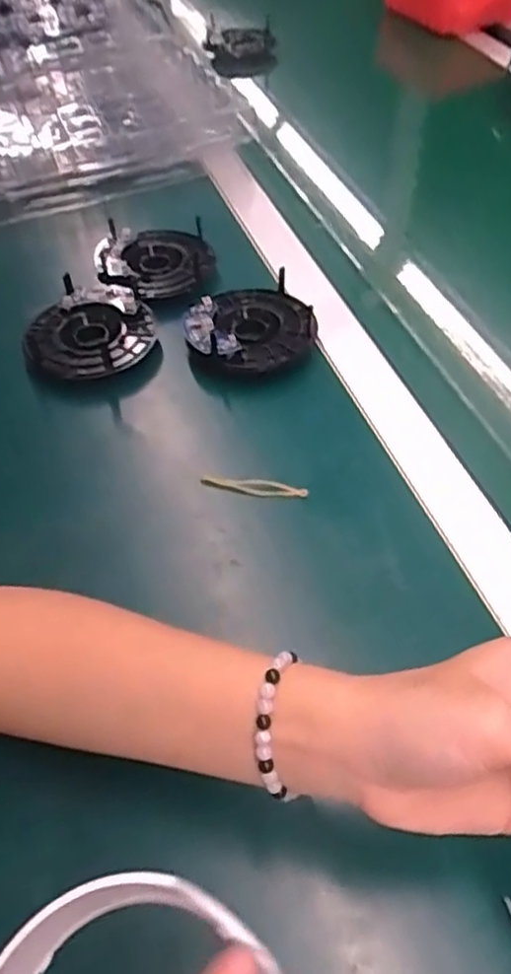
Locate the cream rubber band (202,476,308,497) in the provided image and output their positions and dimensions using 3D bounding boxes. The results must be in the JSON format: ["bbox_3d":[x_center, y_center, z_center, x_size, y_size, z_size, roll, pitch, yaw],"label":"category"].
[{"bbox_3d":[-0.001,0.000,0.444,0.070,0.005,0.011,9,52,9],"label":"cream rubber band"}]

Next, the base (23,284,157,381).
[{"bbox_3d":[-0.128,-0.121,0.531,0.093,0.021,0.095,-1,51,1],"label":"base"}]

